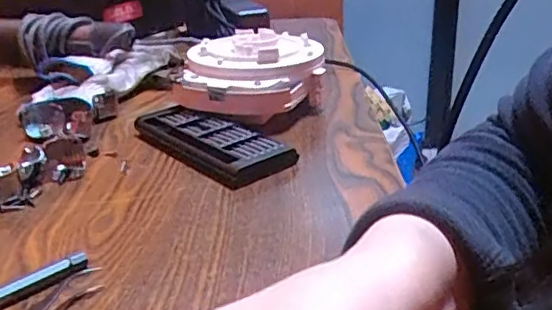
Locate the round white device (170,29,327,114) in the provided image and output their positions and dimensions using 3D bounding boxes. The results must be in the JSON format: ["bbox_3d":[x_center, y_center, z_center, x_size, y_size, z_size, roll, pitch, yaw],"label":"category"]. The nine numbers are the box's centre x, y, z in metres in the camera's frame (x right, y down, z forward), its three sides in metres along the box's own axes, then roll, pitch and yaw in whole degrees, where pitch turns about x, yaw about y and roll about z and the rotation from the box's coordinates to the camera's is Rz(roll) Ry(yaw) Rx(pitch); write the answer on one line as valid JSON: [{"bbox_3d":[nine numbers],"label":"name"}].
[{"bbox_3d":[-0.024,-0.088,0.594,0.131,0.056,0.135,-1,23,1],"label":"round white device"}]

